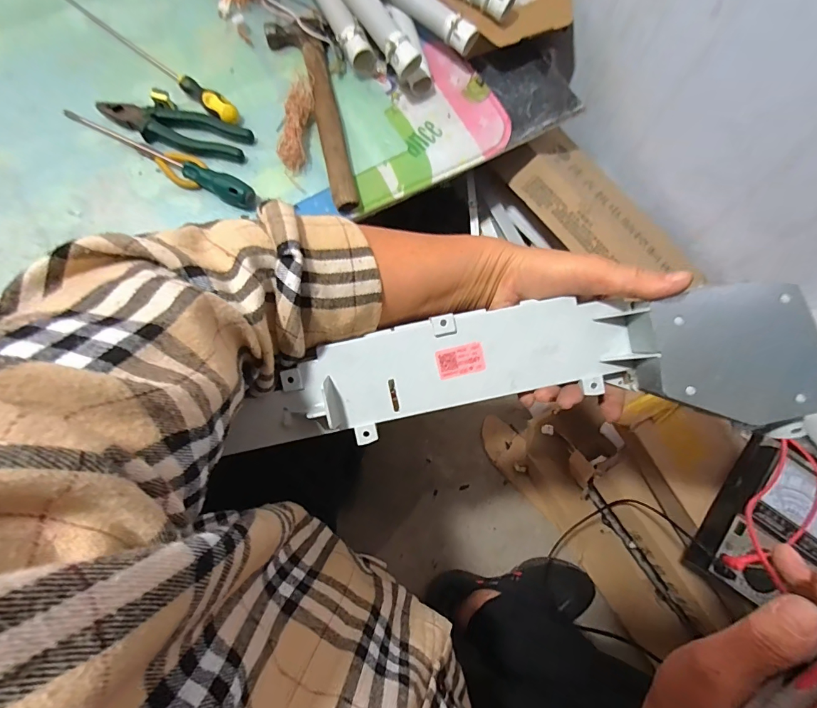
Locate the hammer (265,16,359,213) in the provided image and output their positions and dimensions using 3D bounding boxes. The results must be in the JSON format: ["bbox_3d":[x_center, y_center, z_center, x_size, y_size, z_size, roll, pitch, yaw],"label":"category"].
[{"bbox_3d":[-0.113,-0.322,0.543,0.085,0.036,0.299,-17,75,-7],"label":"hammer"}]

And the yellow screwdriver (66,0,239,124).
[{"bbox_3d":[-0.370,-0.412,0.563,0.367,0.021,0.024,36,75,8],"label":"yellow screwdriver"}]

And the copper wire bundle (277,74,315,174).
[{"bbox_3d":[-0.143,-0.300,0.534,0.034,0.032,0.129,7,73,0],"label":"copper wire bundle"}]

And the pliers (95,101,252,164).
[{"bbox_3d":[-0.298,-0.292,0.529,0.193,0.023,0.053,17,73,3],"label":"pliers"}]

